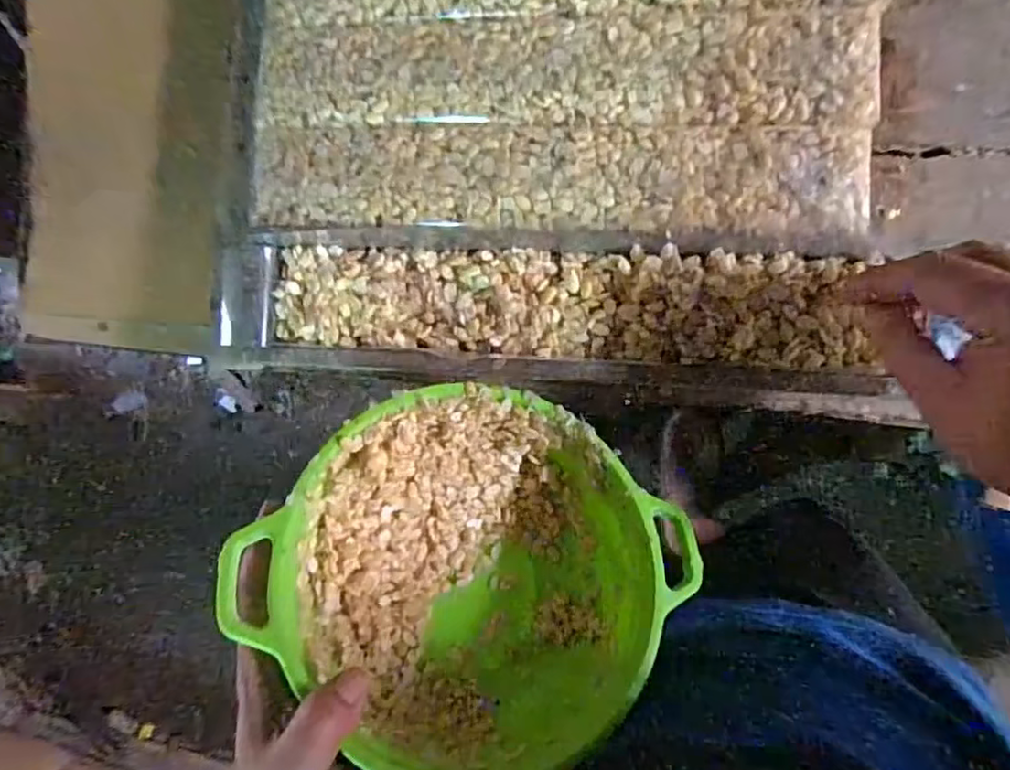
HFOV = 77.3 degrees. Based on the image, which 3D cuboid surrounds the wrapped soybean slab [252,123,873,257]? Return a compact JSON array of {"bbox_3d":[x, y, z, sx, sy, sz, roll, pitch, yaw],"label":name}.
[{"bbox_3d":[0.019,-0.119,0.378,0.362,0.028,0.071,4,96,12],"label":"wrapped soybean slab"}]

